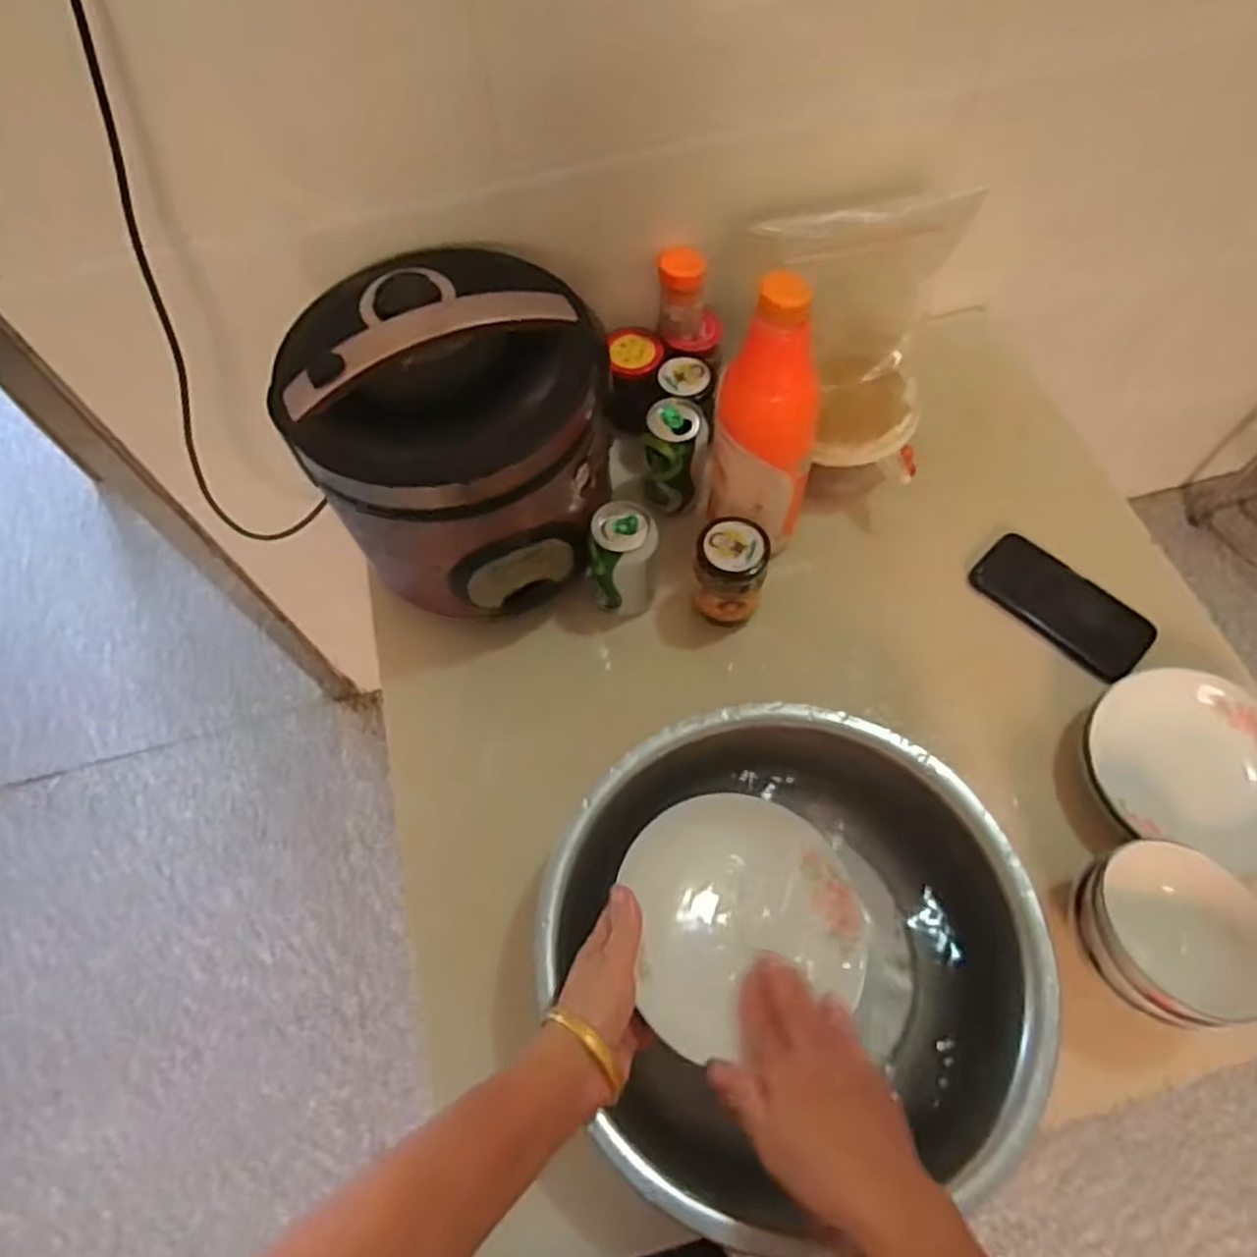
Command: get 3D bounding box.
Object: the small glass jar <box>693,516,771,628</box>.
[{"bbox_3d":[0.093,-0.051,0.695,0.062,0.085,0.070,4,63,5],"label":"small glass jar"}]

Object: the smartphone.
[{"bbox_3d":[0.412,-0.024,0.717,0.085,0.018,0.161,-40,71,-14],"label":"smartphone"}]

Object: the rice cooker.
[{"bbox_3d":[-0.148,-0.157,0.661,0.250,0.217,0.241,-1,63,2],"label":"rice cooker"}]

